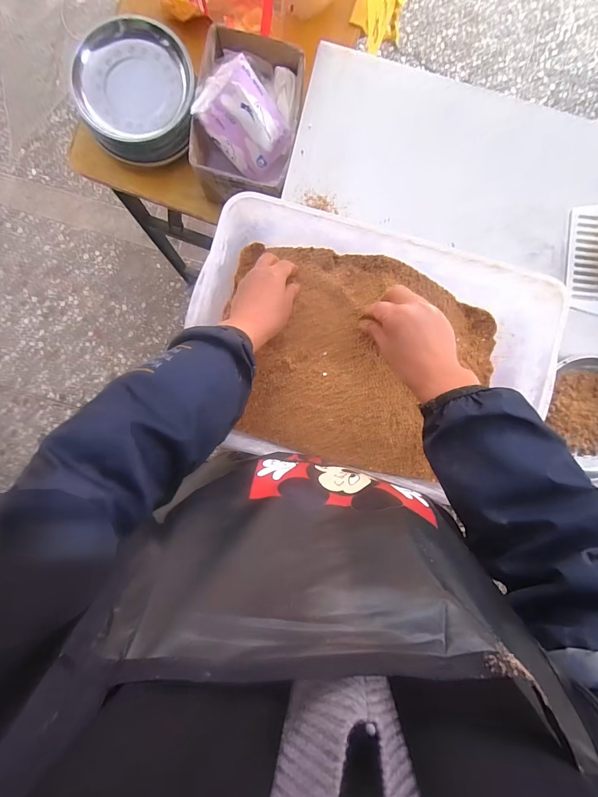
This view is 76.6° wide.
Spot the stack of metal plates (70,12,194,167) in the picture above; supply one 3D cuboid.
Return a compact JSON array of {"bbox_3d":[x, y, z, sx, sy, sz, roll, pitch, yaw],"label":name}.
[{"bbox_3d":[-0.256,-0.480,0.602,0.184,0.090,0.178,-17,93,-2],"label":"stack of metal plates"}]

